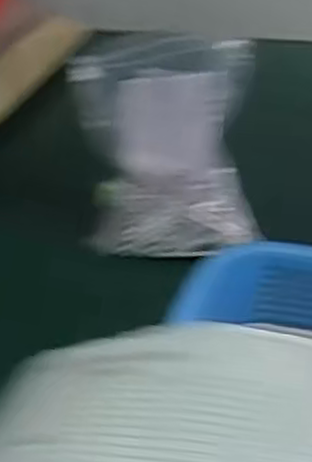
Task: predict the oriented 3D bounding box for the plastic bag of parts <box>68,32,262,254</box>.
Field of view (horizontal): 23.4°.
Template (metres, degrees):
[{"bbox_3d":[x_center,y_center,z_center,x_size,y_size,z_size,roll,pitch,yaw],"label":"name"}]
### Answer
[{"bbox_3d":[0.010,-0.087,0.717,0.162,0.148,0.177,-2,33,-4],"label":"plastic bag of parts"}]

